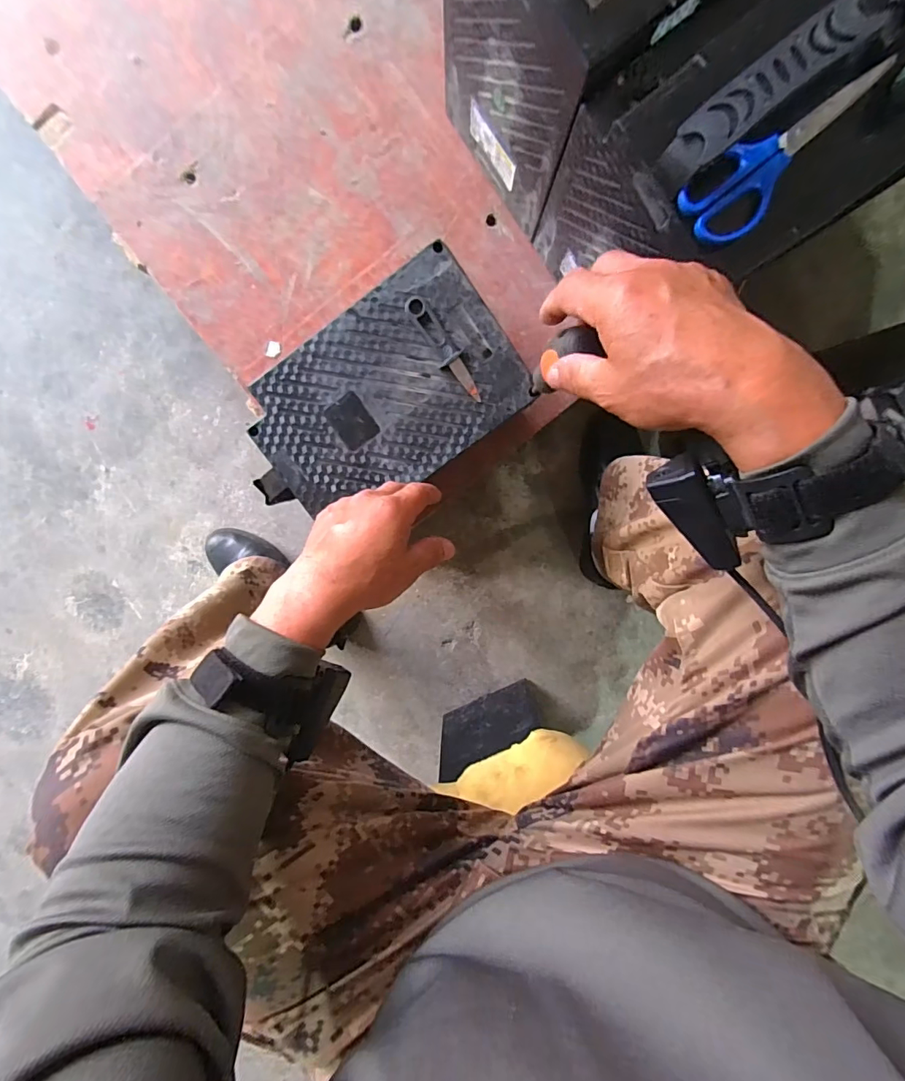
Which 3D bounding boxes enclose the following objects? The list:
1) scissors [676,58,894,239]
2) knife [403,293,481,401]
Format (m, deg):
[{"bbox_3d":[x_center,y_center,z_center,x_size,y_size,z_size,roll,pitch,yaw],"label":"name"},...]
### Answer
[{"bbox_3d":[0.234,-0.272,0.329,0.155,0.018,0.050,-38,97,7],"label":"scissors"},{"bbox_3d":[-0.007,-0.186,0.463,0.023,0.009,0.114,-39,96,7],"label":"knife"}]

